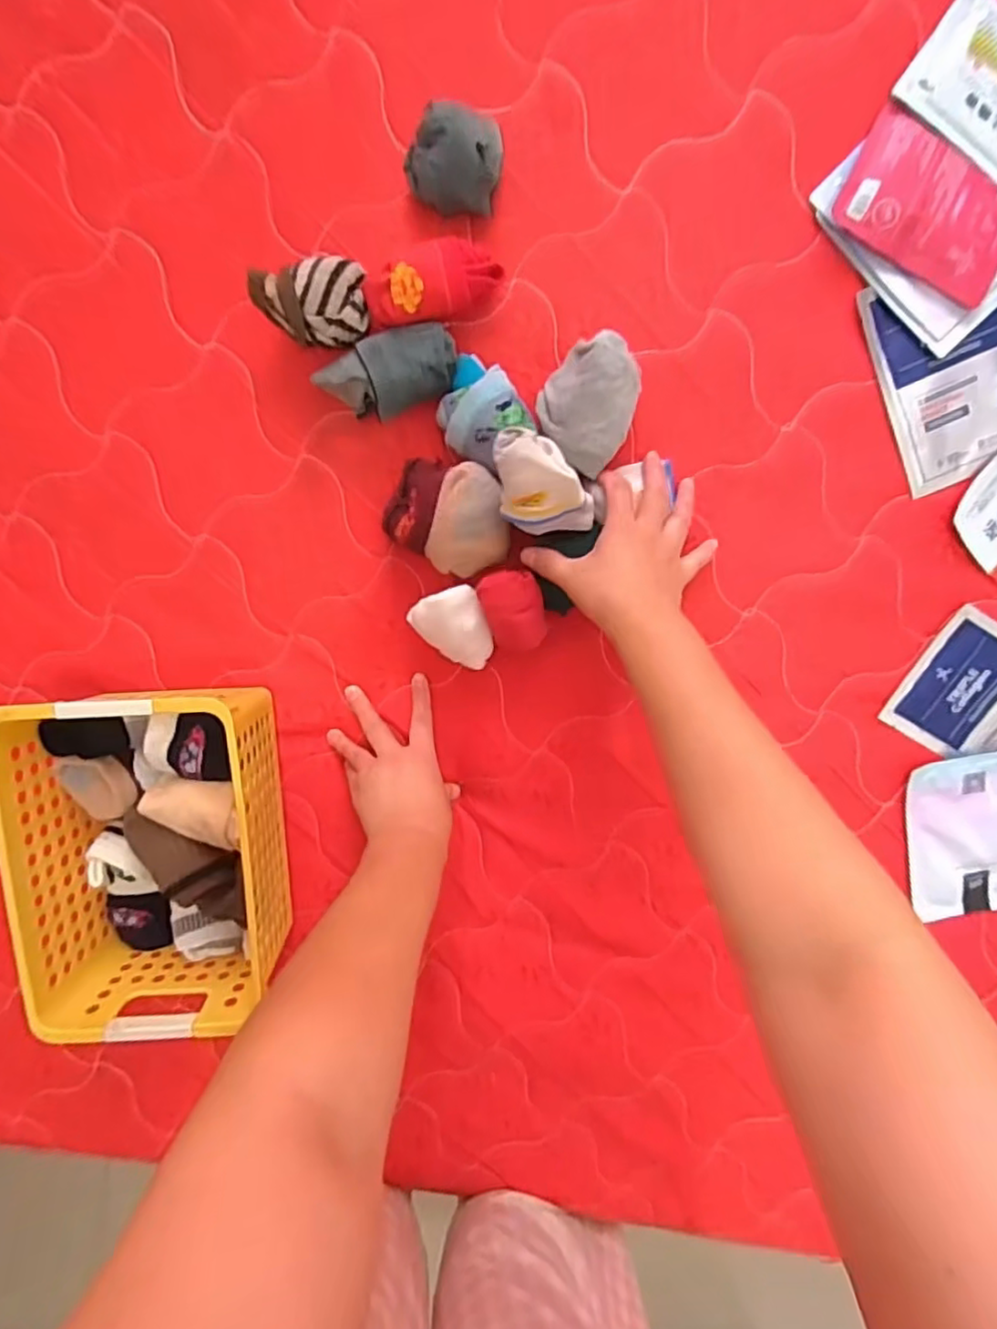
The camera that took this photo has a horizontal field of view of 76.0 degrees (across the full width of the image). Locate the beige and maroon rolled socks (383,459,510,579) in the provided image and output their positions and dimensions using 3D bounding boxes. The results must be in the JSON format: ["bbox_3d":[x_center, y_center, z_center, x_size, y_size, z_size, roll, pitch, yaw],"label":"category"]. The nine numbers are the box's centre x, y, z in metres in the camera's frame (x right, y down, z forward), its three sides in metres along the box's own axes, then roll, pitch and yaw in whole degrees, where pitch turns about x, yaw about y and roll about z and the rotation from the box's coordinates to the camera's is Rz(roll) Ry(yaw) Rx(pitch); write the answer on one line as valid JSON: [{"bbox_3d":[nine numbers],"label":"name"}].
[{"bbox_3d":[-0.038,-0.120,0.518,0.102,0.048,0.086,33,99,-5],"label":"beige and maroon rolled socks"}]

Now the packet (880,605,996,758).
[{"bbox_3d":[0.436,0.037,0.561,0.154,0.013,0.116,31,103,0],"label":"packet"}]

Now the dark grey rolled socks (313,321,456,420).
[{"bbox_3d":[-0.084,-0.223,0.495,0.108,0.044,0.056,-25,99,5],"label":"dark grey rolled socks"}]

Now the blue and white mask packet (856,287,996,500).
[{"bbox_3d":[0.368,-0.233,0.509,0.118,0.005,0.161,-22,99,4],"label":"blue and white mask packet"}]

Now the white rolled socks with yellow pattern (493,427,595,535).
[{"bbox_3d":[0.036,-0.134,0.470,0.071,0.045,0.070,-5,100,2],"label":"white rolled socks with yellow pattern"}]

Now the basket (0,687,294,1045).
[{"bbox_3d":[-0.278,0.151,0.534,0.174,0.125,0.265,-1,100,1],"label":"basket"}]

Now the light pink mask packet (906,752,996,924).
[{"bbox_3d":[0.435,0.157,0.578,0.118,0.013,0.154,-10,100,2],"label":"light pink mask packet"}]

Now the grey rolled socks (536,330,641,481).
[{"bbox_3d":[0.072,-0.203,0.493,0.073,0.055,0.081,33,99,-5],"label":"grey rolled socks"}]

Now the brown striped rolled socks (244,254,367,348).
[{"bbox_3d":[-0.140,-0.269,0.485,0.081,0.052,0.056,-1,100,1],"label":"brown striped rolled socks"}]

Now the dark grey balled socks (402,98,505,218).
[{"bbox_3d":[-0.034,-0.371,0.475,0.072,0.049,0.061,1,100,1],"label":"dark grey balled socks"}]

